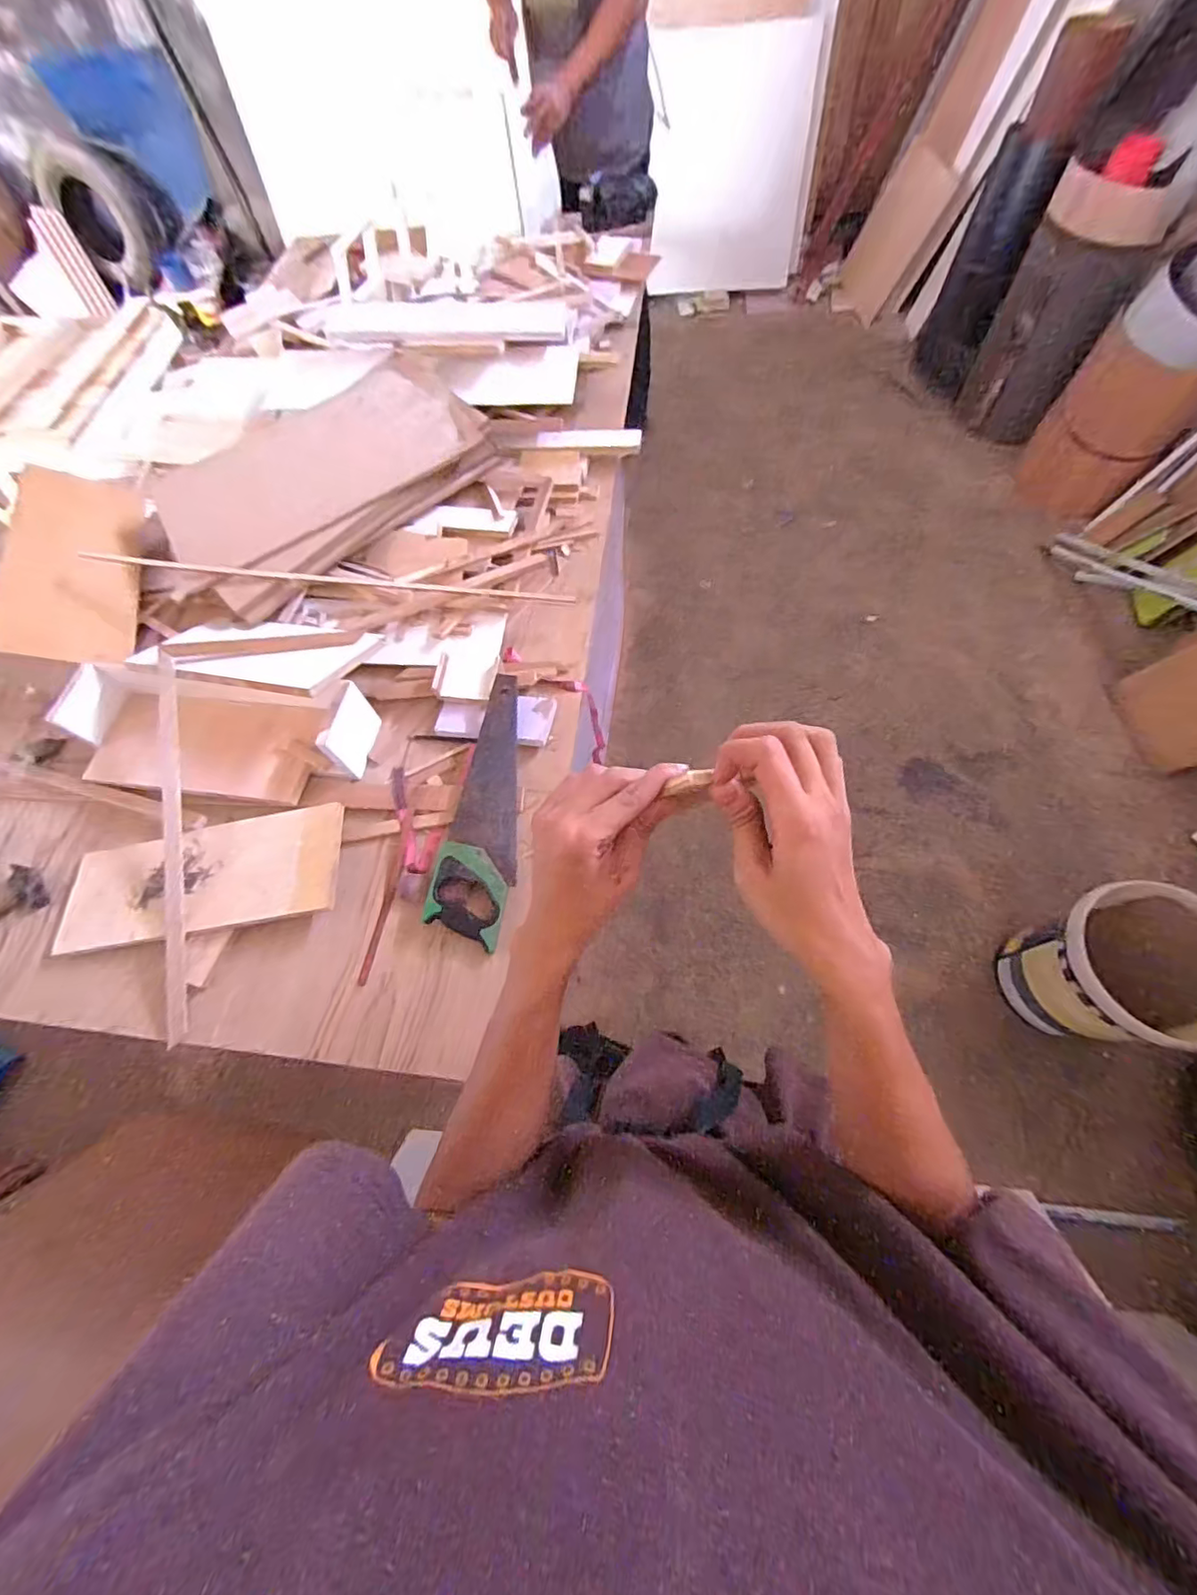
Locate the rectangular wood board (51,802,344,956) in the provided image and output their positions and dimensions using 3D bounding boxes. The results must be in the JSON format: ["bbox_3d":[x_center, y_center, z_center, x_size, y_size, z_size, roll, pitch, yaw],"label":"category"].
[{"bbox_3d":[-0.628,0.123,0.875,0.435,0.026,0.179,-10,70,-4],"label":"rectangular wood board"}]

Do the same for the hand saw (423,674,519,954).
[{"bbox_3d":[-0.169,0.005,0.896,0.120,0.028,0.434,8,67,9],"label":"hand saw"}]

